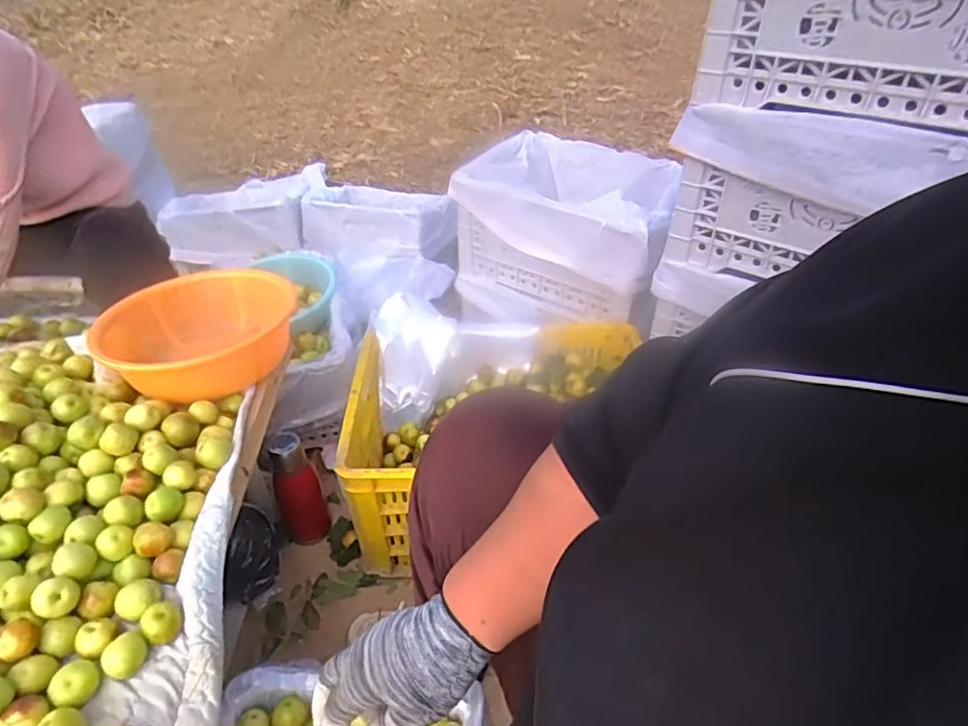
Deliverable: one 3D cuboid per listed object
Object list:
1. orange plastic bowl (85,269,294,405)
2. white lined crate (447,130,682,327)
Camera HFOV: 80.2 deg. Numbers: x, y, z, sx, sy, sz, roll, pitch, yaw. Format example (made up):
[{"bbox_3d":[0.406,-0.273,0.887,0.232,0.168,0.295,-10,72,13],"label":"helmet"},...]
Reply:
[{"bbox_3d":[-0.422,-0.034,0.849,0.252,0.108,0.219,4,38,7],"label":"orange plastic bowl"},{"bbox_3d":[0.179,-0.259,1.222,0.418,0.308,0.278,21,44,27],"label":"white lined crate"}]

